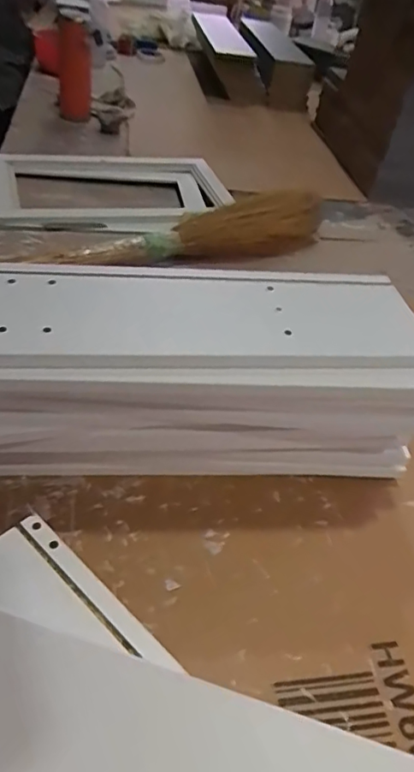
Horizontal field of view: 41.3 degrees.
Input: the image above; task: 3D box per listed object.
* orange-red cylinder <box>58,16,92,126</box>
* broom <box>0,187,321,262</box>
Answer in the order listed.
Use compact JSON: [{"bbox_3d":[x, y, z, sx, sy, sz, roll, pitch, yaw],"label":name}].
[{"bbox_3d":[-0.315,-0.751,1.306,0.080,0.240,0.091,-1,12,-8],"label":"orange-red cylinder"},{"bbox_3d":[-0.002,-0.240,0.865,0.436,0.065,0.114,-18,49,-25],"label":"broom"}]

